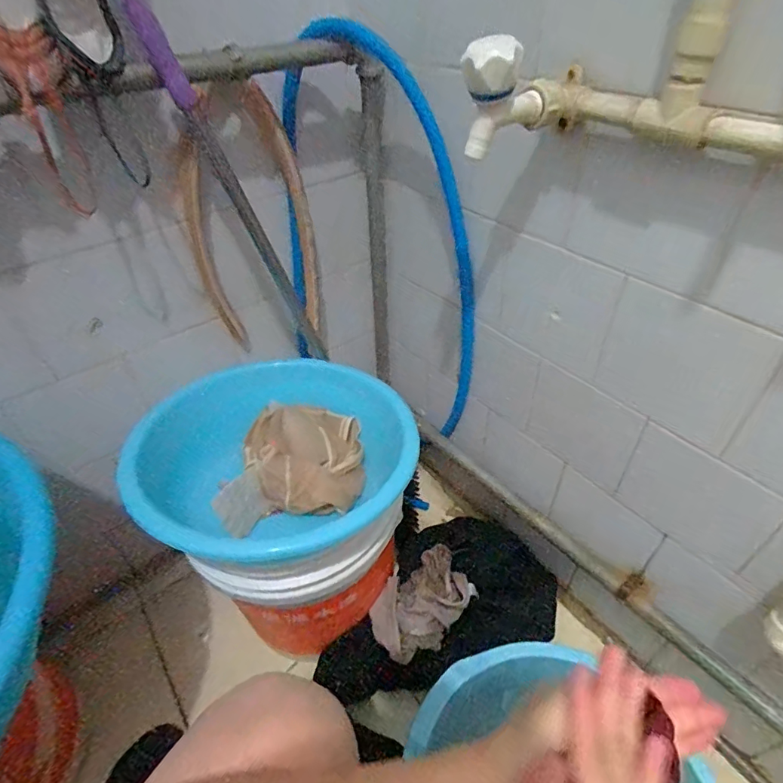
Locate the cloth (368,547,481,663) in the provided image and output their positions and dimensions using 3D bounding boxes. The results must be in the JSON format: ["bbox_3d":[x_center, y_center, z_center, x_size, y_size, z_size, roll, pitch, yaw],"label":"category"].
[{"bbox_3d":[0.053,0.323,0.743,0.116,0.052,0.194,30,52,31],"label":"cloth"}]

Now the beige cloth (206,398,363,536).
[{"bbox_3d":[-0.126,0.084,0.631,0.165,0.057,0.184,-7,43,-3],"label":"beige cloth"}]

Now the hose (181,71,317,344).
[{"bbox_3d":[-0.185,-0.217,0.646,0.173,0.335,0.066,-22,46,-18],"label":"hose"}]

